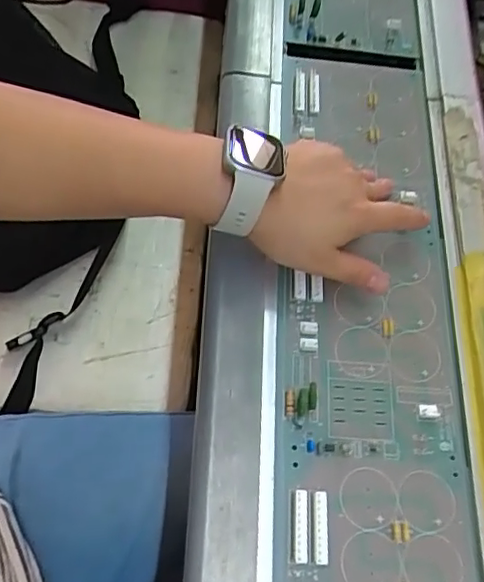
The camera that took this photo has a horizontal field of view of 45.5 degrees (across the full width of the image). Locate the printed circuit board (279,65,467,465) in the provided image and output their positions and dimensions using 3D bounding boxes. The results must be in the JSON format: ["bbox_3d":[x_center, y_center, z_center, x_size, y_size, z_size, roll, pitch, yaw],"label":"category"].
[{"bbox_3d":[0.089,-0.044,0.428,0.117,0.014,0.336,5,66,-5],"label":"printed circuit board"}]

